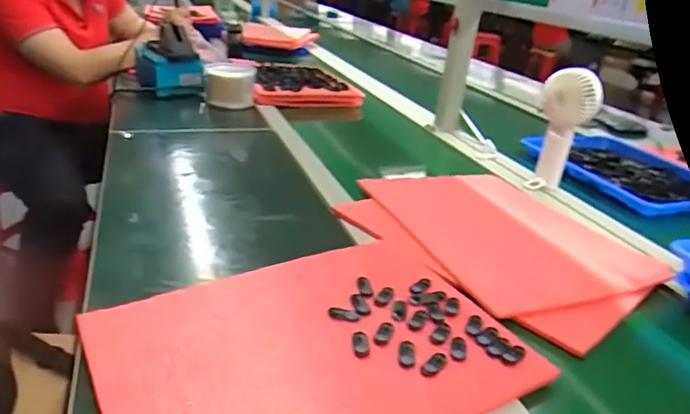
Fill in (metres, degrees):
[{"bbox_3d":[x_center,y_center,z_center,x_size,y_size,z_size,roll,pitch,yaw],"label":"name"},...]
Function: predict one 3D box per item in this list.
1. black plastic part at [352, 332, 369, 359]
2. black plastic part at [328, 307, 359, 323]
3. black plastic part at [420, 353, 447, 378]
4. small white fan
[{"bbox_3d":[0.014,0.121,0.465,0.014,0.004,0.031,3,24,-5],"label":"black plastic part"},{"bbox_3d":[-0.001,0.103,0.506,0.030,0.004,0.017,10,24,9],"label":"black plastic part"},{"bbox_3d":[0.076,0.135,0.451,0.013,0.004,0.034,22,29,33],"label":"black plastic part"},{"bbox_3d":[0.358,-0.122,0.876,0.086,0.200,0.051,14,26,16],"label":"small white fan"}]

